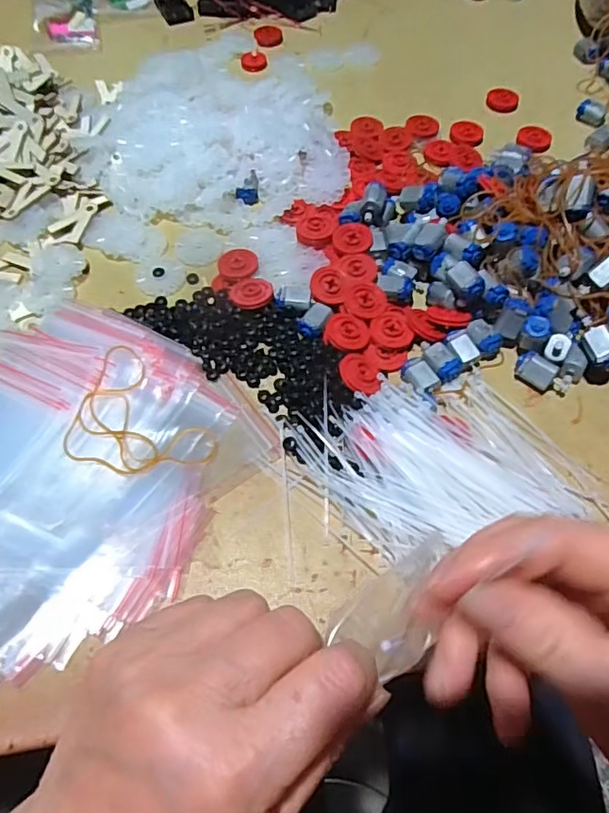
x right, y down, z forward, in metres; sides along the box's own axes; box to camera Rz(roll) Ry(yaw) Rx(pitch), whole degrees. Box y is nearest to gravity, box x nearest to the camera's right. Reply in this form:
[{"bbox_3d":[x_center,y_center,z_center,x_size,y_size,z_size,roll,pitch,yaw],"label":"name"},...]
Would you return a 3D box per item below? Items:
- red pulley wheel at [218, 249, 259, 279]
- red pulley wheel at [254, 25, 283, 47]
[{"bbox_3d":[-0.054,-0.115,0.438,0.031,0.007,0.026,16,61,8],"label":"red pulley wheel"},{"bbox_3d":[-0.041,-0.426,0.625,0.032,0.012,0.025,-2,60,-2],"label":"red pulley wheel"}]

